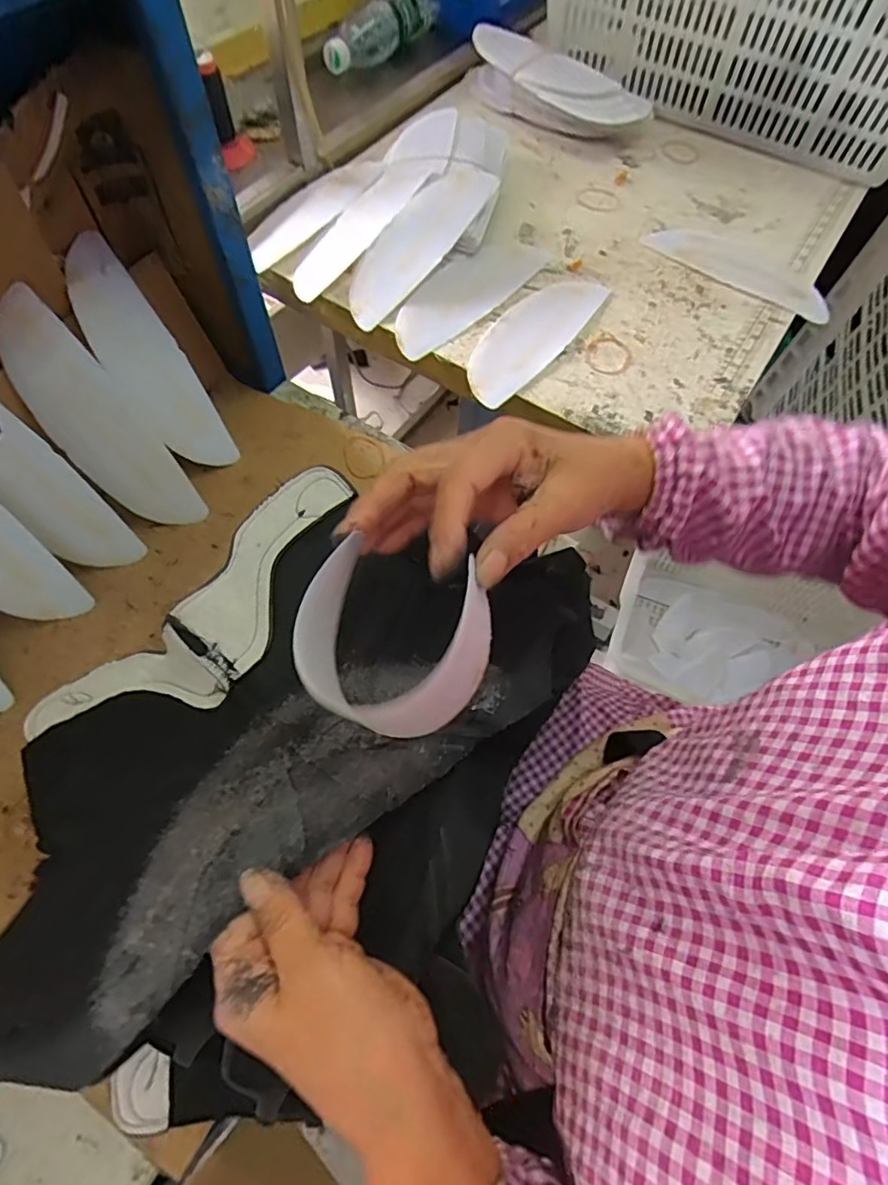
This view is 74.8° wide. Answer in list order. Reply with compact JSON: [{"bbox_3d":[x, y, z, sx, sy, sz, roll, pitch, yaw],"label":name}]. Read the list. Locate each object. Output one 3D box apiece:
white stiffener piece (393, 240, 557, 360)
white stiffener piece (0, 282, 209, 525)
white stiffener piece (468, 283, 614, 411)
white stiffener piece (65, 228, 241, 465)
[{"bbox_3d":[0.023,-0.312,0.598,0.203,0.014,0.062,-41,95,-12],"label":"white stiffener piece"},{"bbox_3d":[-0.296,-0.141,0.497,0.070,0.207,0.029,-44,29,-21],"label":"white stiffener piece"},{"bbox_3d":[0.085,-0.254,0.570,0.069,0.011,0.196,41,74,16],"label":"white stiffener piece"},{"bbox_3d":[-0.266,-0.207,0.524,0.009,0.203,0.071,1,38,49],"label":"white stiffener piece"}]

